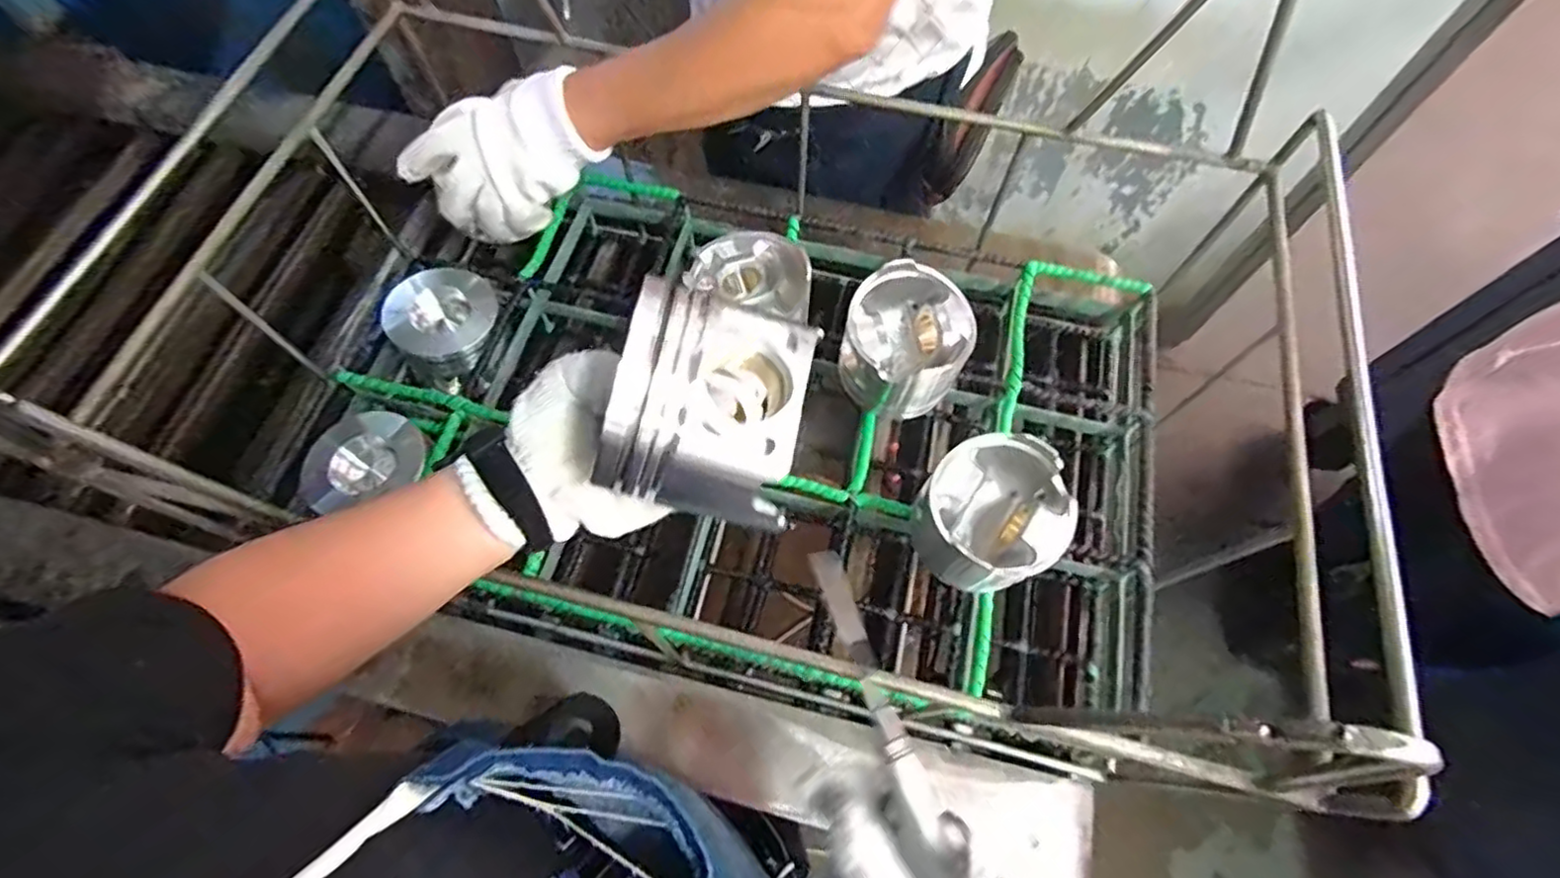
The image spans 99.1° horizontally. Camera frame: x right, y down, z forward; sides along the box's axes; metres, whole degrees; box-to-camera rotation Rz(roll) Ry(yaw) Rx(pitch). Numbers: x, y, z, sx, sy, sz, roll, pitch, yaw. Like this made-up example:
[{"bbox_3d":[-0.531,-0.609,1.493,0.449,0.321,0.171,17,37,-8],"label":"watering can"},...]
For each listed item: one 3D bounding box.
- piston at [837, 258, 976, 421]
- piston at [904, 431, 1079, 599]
[{"bbox_3d":[0.113,-0.088,0.616,0.107,0.095,0.112,0,65,0],"label":"piston"},{"bbox_3d":[0.176,0.061,0.549,0.112,0.078,0.125,41,72,17],"label":"piston"}]

